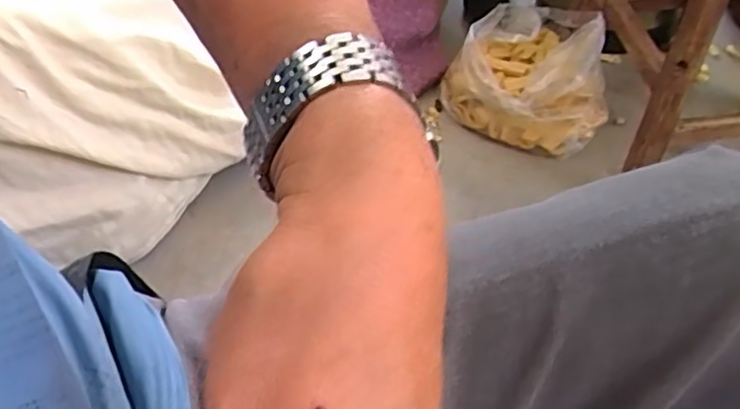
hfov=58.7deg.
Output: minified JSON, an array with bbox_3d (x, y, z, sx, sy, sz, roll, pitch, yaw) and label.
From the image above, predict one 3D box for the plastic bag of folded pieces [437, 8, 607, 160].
[{"bbox_3d":[0.263,-0.209,1.040,0.240,0.113,0.232,32,57,27],"label":"plastic bag of folded pieces"}]

